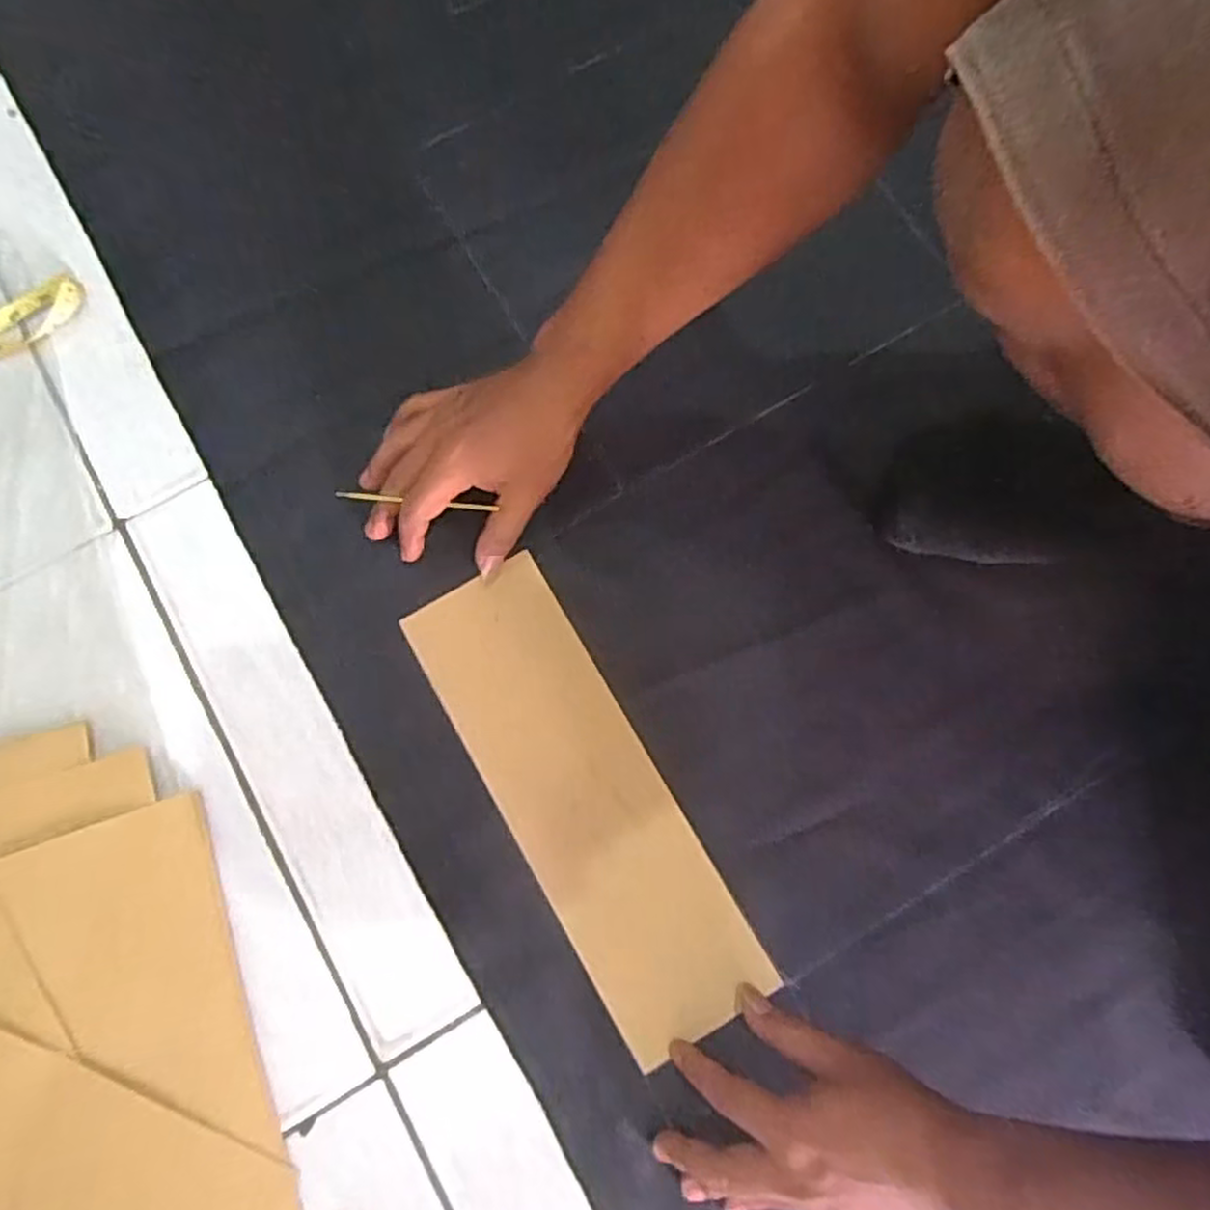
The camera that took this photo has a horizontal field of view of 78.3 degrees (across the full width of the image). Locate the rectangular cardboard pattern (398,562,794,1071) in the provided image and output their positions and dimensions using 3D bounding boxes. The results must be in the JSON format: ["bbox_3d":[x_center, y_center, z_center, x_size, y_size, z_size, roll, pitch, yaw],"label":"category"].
[{"bbox_3d":[-0.015,0.119,0.469,0.096,0.010,0.307,-30,81,-9],"label":"rectangular cardboard pattern"}]

